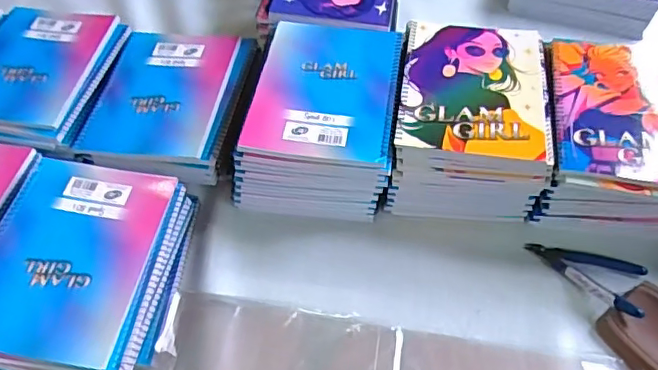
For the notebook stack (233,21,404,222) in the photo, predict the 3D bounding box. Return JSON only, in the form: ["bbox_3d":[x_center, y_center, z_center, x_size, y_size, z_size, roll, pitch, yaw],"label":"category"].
[{"bbox_3d":[-0.006,-0.071,0.647,0.160,0.123,0.206,7,53,4],"label":"notebook stack"}]

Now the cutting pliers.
[{"bbox_3d":[0.266,0.088,0.581,0.114,0.024,0.068,20,56,16],"label":"cutting pliers"}]

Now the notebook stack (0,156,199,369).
[{"bbox_3d":[-0.236,0.082,0.540,0.159,0.071,0.209,7,53,6],"label":"notebook stack"}]

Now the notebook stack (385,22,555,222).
[{"bbox_3d":[0.155,-0.068,0.643,0.154,0.122,0.197,5,53,4],"label":"notebook stack"}]

